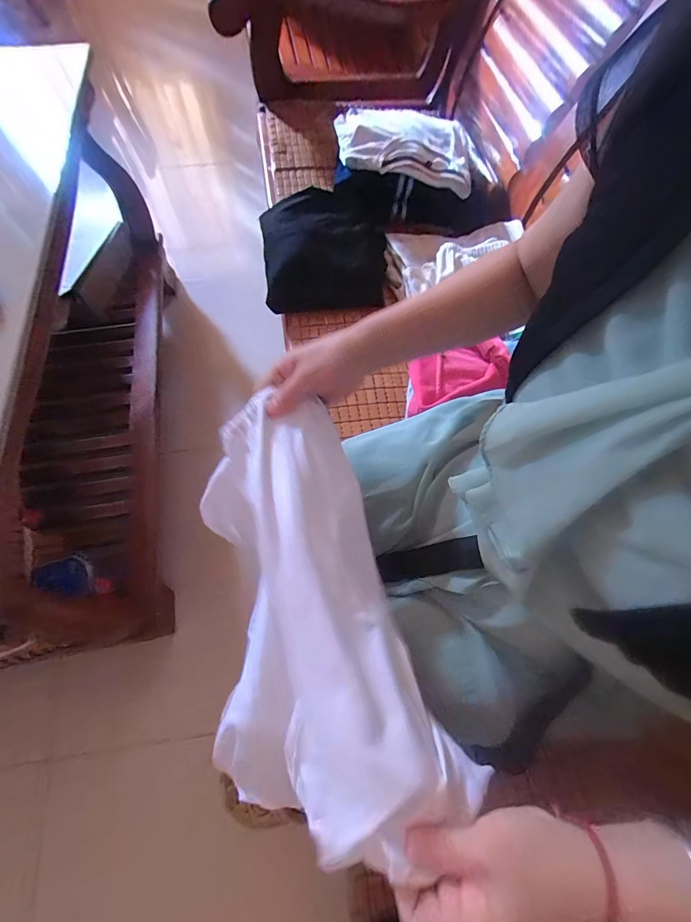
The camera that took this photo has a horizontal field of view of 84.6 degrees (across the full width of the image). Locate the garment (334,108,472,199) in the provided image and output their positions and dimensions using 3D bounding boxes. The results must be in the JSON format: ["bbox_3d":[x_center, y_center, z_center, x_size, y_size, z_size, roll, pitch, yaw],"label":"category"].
[{"bbox_3d":[0.113,-0.652,0.776,0.255,0.054,0.227,-3,65,-2],"label":"garment"}]

